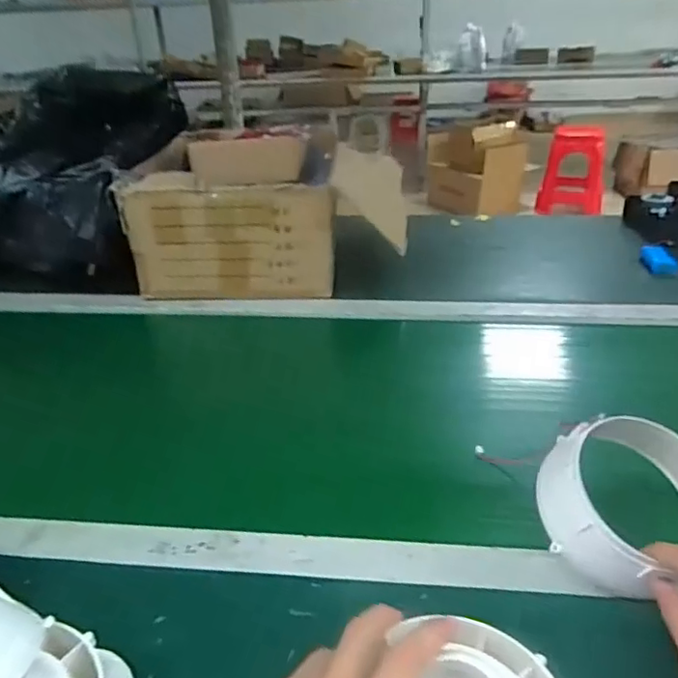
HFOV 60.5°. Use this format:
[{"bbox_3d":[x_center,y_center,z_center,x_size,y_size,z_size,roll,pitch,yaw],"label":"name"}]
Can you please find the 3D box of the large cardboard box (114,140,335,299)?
[{"bbox_3d":[-0.163,-0.218,0.959,0.302,0.198,0.288,-2,30,0],"label":"large cardboard box"}]

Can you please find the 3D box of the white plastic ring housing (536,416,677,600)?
[{"bbox_3d":[0.222,0.123,0.436,0.129,0.063,0.137,9,56,-14],"label":"white plastic ring housing"}]

